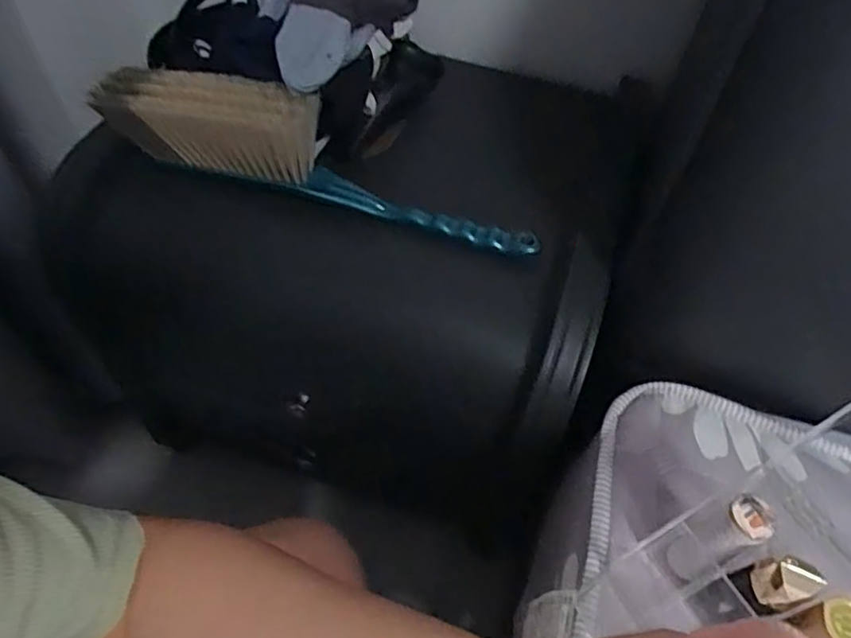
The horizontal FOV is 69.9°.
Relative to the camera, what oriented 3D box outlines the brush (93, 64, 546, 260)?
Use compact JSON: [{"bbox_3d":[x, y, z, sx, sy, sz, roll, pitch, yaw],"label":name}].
[{"bbox_3d":[-0.094,-0.142,0.523,0.401,0.091,0.053,15,55,7],"label":"brush"}]

